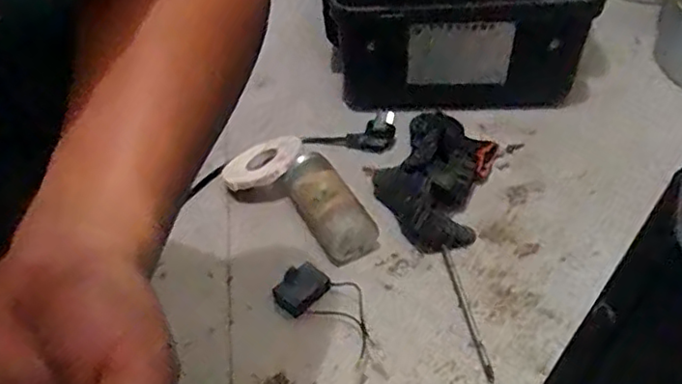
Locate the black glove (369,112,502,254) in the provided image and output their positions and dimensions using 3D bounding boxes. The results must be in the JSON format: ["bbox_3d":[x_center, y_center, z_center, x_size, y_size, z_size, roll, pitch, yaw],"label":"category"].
[{"bbox_3d":[0.102,-0.020,0.702,0.118,0.047,0.191,12,48,15],"label":"black glove"}]

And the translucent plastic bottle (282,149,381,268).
[{"bbox_3d":[-0.018,0.015,0.665,0.056,0.052,0.133,-26,49,-20],"label":"translucent plastic bottle"}]

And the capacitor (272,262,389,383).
[{"bbox_3d":[-0.004,0.118,0.595,0.066,0.028,0.130,-35,53,-27],"label":"capacitor"}]

